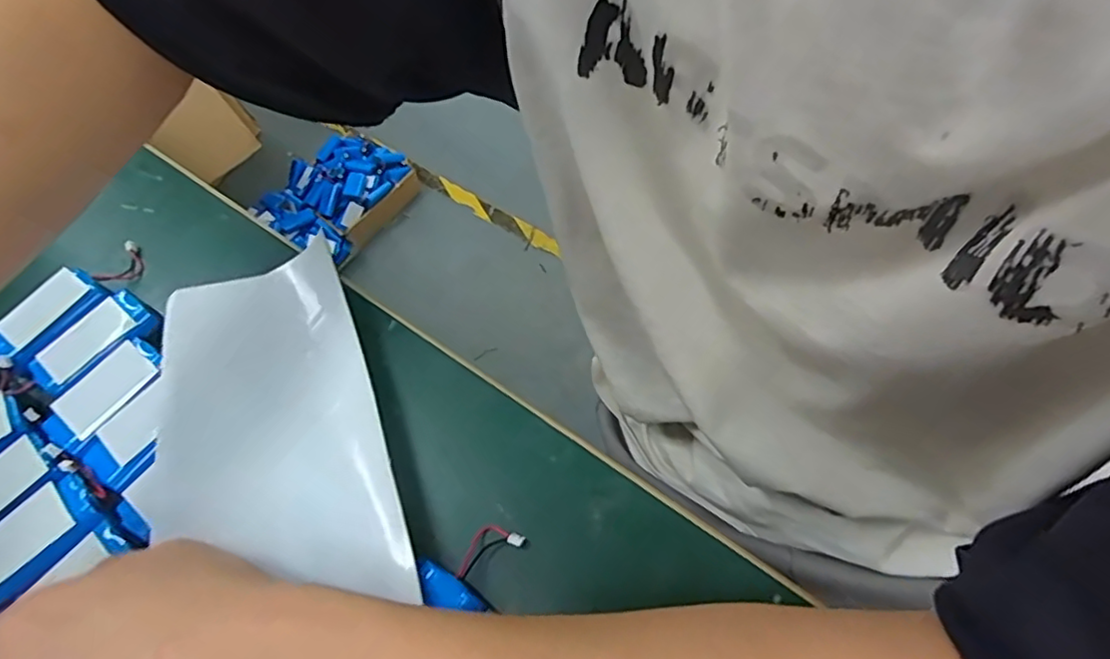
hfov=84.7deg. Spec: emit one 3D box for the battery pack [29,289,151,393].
[{"bbox_3d":[-0.278,0.005,0.362,0.035,0.009,0.068,32,72,21],"label":"battery pack"}]

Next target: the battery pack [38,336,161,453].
[{"bbox_3d":[-0.257,0.034,0.344,0.040,0.007,0.066,36,73,22],"label":"battery pack"}]

